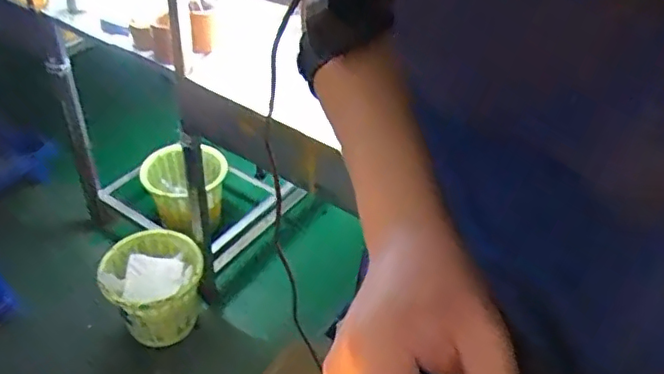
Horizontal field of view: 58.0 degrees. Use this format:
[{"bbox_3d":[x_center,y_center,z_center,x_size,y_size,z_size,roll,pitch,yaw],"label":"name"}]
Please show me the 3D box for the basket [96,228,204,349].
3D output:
[{"bbox_3d":[-0.484,0.287,1.657,0.258,0.221,0.268,2,42,-2],"label":"basket"}]

